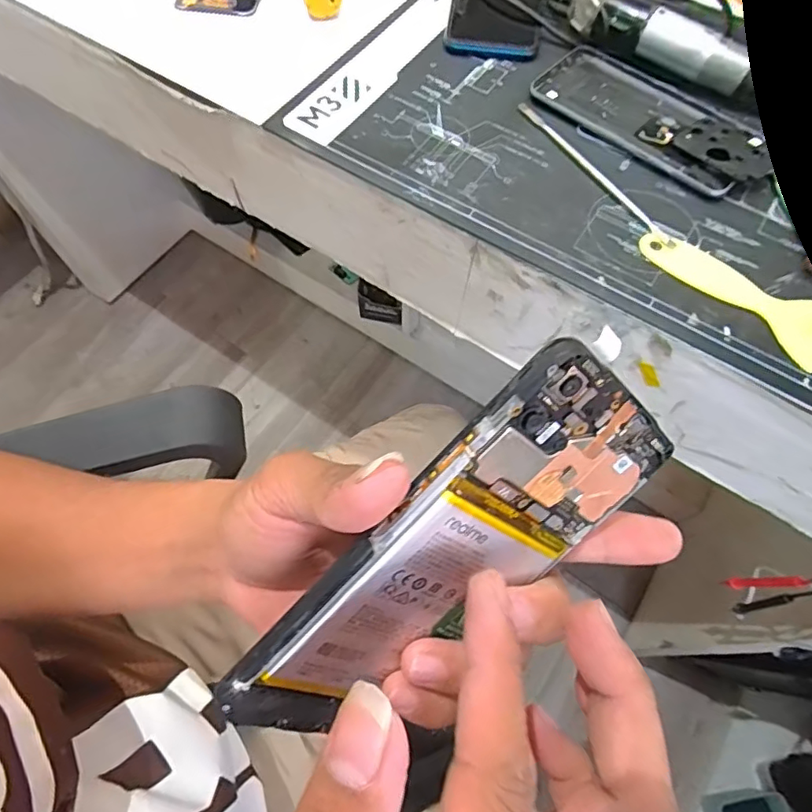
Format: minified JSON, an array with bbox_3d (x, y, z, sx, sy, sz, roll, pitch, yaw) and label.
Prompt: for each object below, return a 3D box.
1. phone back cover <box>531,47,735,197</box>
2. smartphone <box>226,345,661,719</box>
[{"bbox_3d":[0.176,-0.215,0.404,0.163,0.006,0.071,40,71,17],"label":"phone back cover"},{"bbox_3d":[0.013,0.053,0.174,0.154,0.070,0.005,-46,36,10],"label":"smartphone"}]

